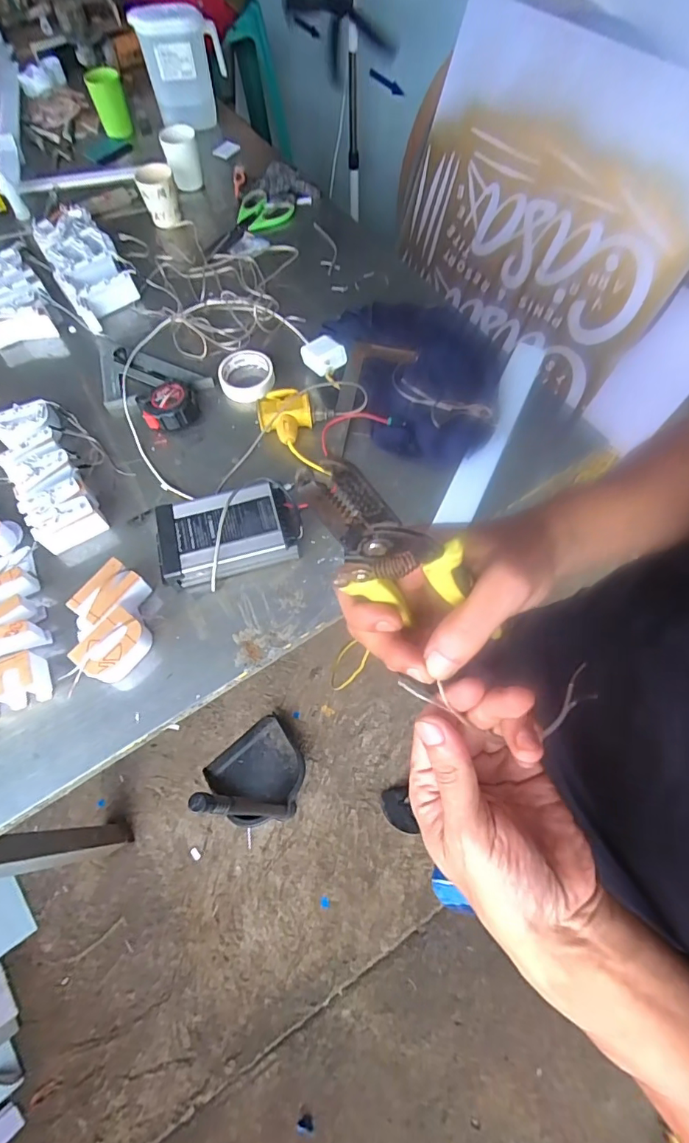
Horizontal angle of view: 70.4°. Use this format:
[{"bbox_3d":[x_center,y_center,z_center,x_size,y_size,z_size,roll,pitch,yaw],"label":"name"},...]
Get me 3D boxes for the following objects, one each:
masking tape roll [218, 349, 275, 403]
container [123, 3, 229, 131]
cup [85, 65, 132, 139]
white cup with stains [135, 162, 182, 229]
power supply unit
[{"bbox_3d":[-0.164,-0.327,0.823,0.092,0.031,0.086,0,65,0],"label":"masking tape roll"},{"bbox_3d":[-0.392,-1.233,1.202,0.195,0.191,0.131,-10,69,-3],"label":"container"},{"bbox_3d":[-0.587,-1.175,1.227,0.083,0.103,0.072,-18,66,-9],"label":"cup"},{"bbox_3d":[-0.387,-0.783,1.028,0.073,0.102,0.063,-12,66,-6],"label":"white cup with stains"},{"bbox_3d":[-0.155,-0.050,0.672,0.187,0.049,0.125,-11,65,-4],"label":"power supply unit"}]

